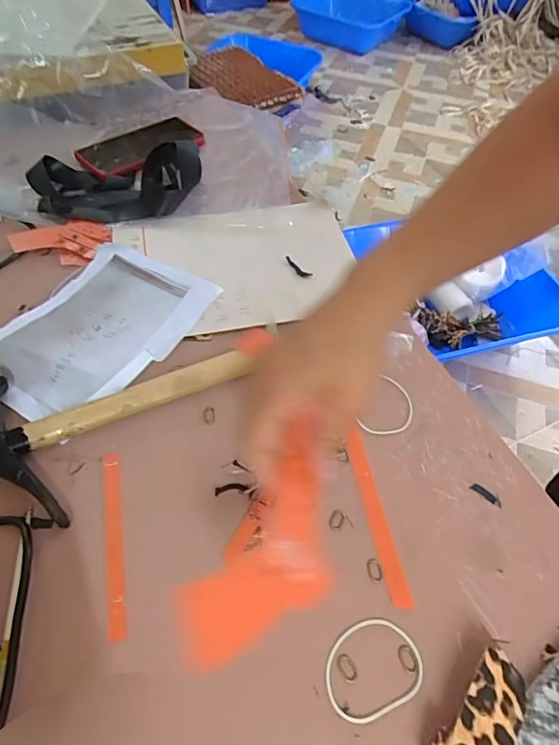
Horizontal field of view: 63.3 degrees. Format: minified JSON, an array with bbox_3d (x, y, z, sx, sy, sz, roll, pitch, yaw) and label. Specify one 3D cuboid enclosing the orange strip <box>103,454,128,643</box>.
[{"bbox_3d":[-0.121,0.119,0.330,0.012,0.004,0.133,-10,55,-10],"label":"orange strip"}]

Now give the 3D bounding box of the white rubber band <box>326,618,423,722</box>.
[{"bbox_3d":[0.059,0.189,0.292,0.065,0.004,0.049,-18,57,-15],"label":"white rubber band"}]

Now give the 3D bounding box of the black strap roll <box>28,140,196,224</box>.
[{"bbox_3d":[-0.198,-0.234,0.557,0.199,0.034,0.116,-8,55,-8],"label":"black strap roll"}]

